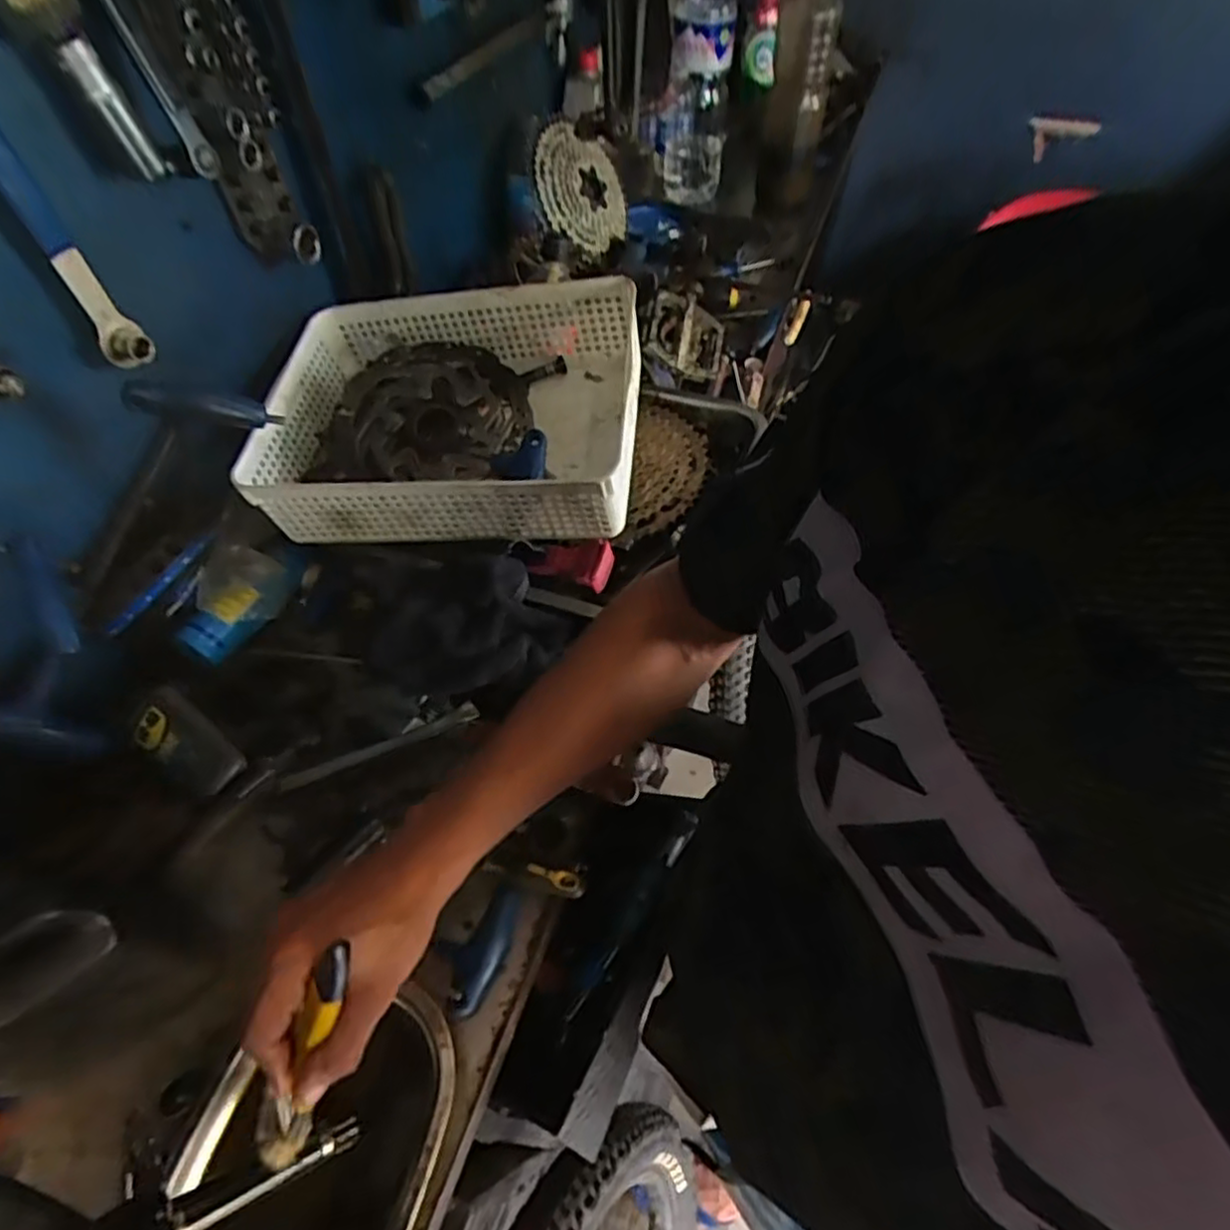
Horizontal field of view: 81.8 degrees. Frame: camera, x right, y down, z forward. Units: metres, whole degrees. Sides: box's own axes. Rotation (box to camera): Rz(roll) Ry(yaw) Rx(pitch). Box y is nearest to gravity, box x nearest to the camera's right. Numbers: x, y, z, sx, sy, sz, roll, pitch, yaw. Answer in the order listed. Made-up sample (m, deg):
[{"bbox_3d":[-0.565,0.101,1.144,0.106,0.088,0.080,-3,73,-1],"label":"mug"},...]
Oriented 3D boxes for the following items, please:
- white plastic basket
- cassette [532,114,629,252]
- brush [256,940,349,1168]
[{"bbox_3d":[-0.147,-0.183,0.643,0.327,0.099,0.247,4,56,2],"label":"white plastic basket"},{"bbox_3d":[-0.041,-0.605,0.996,0.144,0.166,0.047,-36,24,-27],"label":"cassette"},{"bbox_3d":[-0.174,0.245,0.393,0.033,0.161,0.015,29,22,18],"label":"brush"}]

